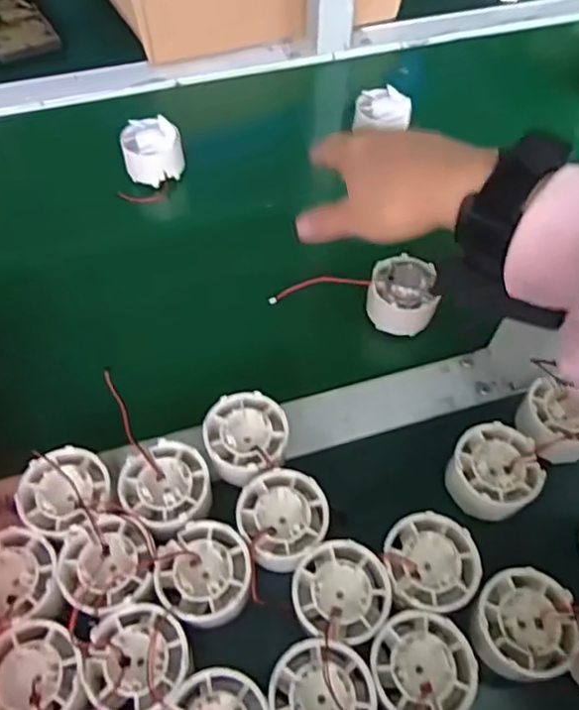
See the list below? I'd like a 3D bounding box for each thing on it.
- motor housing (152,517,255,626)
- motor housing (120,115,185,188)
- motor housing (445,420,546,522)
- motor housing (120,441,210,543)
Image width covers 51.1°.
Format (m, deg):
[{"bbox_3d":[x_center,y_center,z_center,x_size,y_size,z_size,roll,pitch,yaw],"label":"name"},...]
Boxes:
[{"bbox_3d":[-0.046,0.122,0.336,0.051,0.021,0.053,-32,63,-20],"label":"motor housing"},{"bbox_3d":[-0.122,-0.182,0.541,0.050,0.035,0.050,-11,58,-8],"label":"motor housing"},{"bbox_3d":[0.123,0.075,0.375,0.053,0.037,0.050,0,57,-1],"label":"motor housing"},{"bbox_3d":[-0.072,0.083,0.368,0.053,0.032,0.049,0,57,-1],"label":"motor housing"}]

